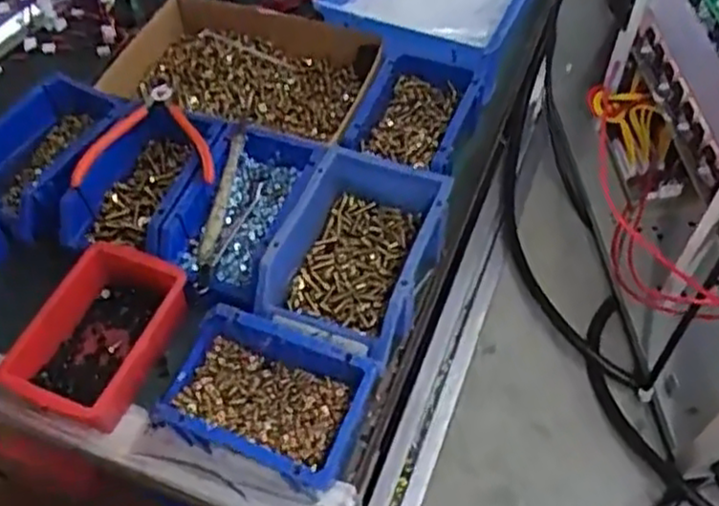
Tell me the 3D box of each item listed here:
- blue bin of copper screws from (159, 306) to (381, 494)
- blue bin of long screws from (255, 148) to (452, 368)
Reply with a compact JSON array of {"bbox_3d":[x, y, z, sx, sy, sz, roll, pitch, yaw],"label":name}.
[{"bbox_3d":[-0.072,0.113,0.569,0.154,0.068,0.108,19,60,16],"label":"blue bin of copper screws"},{"bbox_3d":[-0.002,0.003,0.635,0.122,0.069,0.174,15,59,14],"label":"blue bin of long screws"}]

